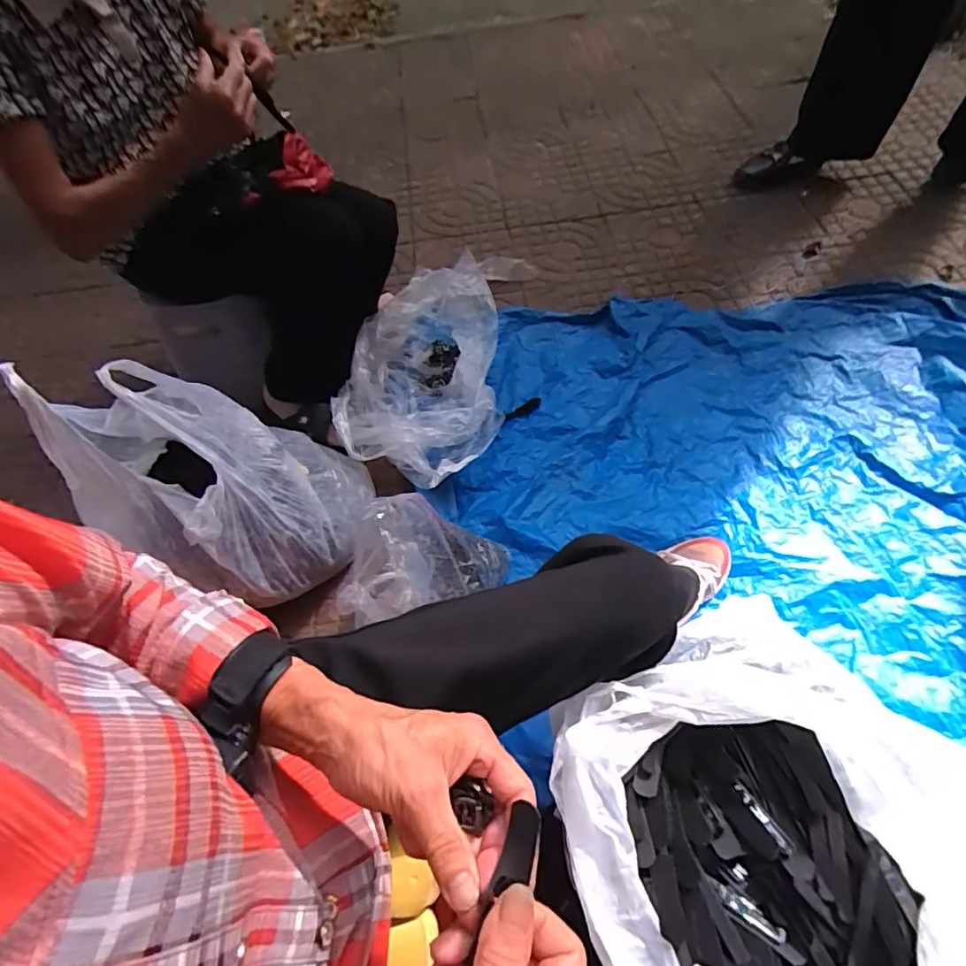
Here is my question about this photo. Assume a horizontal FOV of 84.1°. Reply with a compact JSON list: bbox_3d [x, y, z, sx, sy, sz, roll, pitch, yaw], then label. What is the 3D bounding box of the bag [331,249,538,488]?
[{"bbox_3d":[-0.095,-0.210,1.017,0.291,0.169,0.425,12,62,12],"label":"bag"}]

